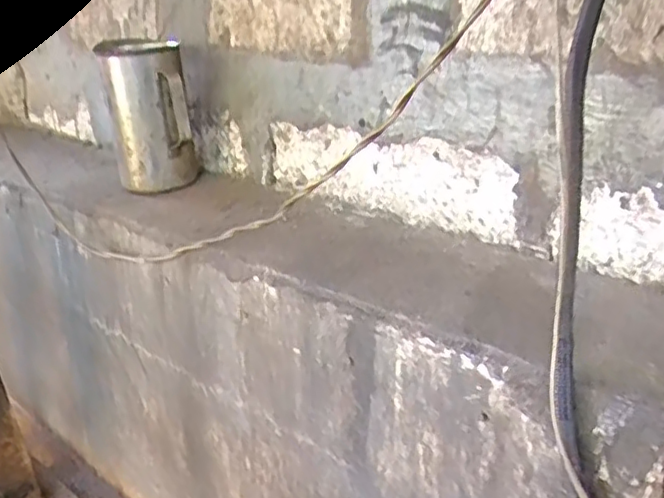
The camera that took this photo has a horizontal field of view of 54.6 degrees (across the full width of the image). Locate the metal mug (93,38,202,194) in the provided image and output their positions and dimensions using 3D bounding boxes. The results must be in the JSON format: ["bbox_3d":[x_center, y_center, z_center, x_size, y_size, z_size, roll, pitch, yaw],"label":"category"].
[{"bbox_3d":[-0.258,-0.183,0.927,0.122,0.212,0.131,-5,20,-16],"label":"metal mug"}]

